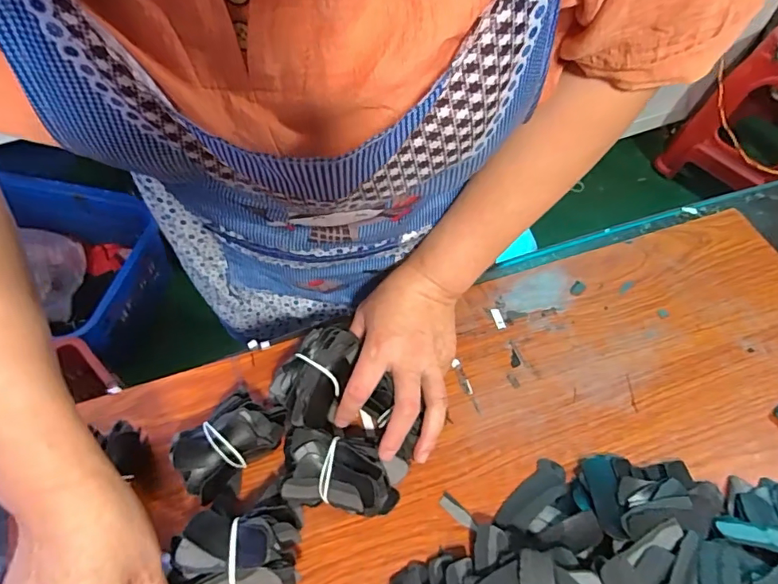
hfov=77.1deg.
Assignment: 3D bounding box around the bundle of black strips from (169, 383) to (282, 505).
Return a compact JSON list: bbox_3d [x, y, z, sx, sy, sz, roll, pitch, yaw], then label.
[{"bbox_3d":[-0.137,0.126,0.422,0.089,0.052,0.057,-39,68,-21],"label":"bundle of black strips"}]

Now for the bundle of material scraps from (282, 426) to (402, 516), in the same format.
[{"bbox_3d":[-0.040,0.152,0.409,0.096,0.050,0.055,10,60,5],"label":"bundle of material scraps"}]

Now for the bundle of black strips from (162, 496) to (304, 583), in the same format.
[{"bbox_3d":[-0.115,0.202,0.379,0.091,0.051,0.063,-11,61,-7],"label":"bundle of black strips"}]

